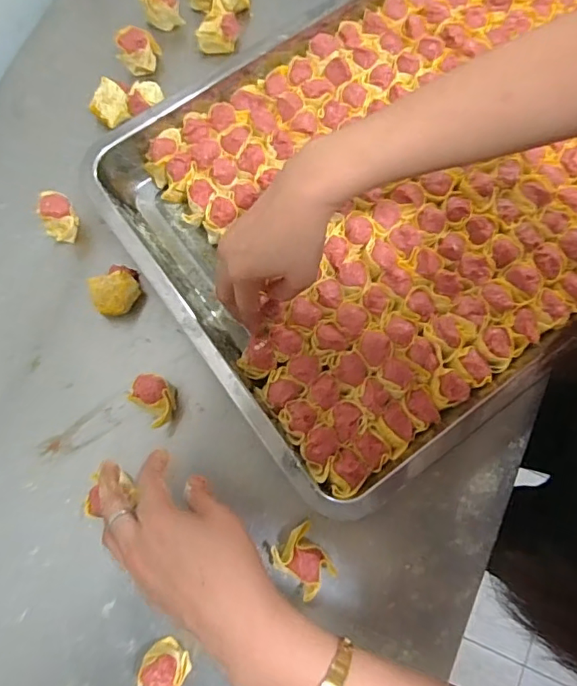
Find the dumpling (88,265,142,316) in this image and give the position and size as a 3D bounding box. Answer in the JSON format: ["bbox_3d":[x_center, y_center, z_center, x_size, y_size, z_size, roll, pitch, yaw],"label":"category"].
[{"bbox_3d":[-0.152,-0.045,0.469,0.042,0.027,0.039,0,75,-1],"label":"dumpling"}]

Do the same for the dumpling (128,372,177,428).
[{"bbox_3d":[-0.111,0.047,0.440,0.031,0.035,0.040,-40,79,-10],"label":"dumpling"}]

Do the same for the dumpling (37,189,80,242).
[{"bbox_3d":[-0.212,-0.117,0.482,0.031,0.035,0.045,-35,78,-9],"label":"dumpling"}]

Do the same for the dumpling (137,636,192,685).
[{"bbox_3d":[-0.091,0.242,0.388,0.034,0.034,0.036,0,75,-1],"label":"dumpling"}]

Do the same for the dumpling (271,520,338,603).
[{"bbox_3d":[0.014,0.171,0.411,0.036,0.030,0.046,-36,78,-10],"label":"dumpling"}]

